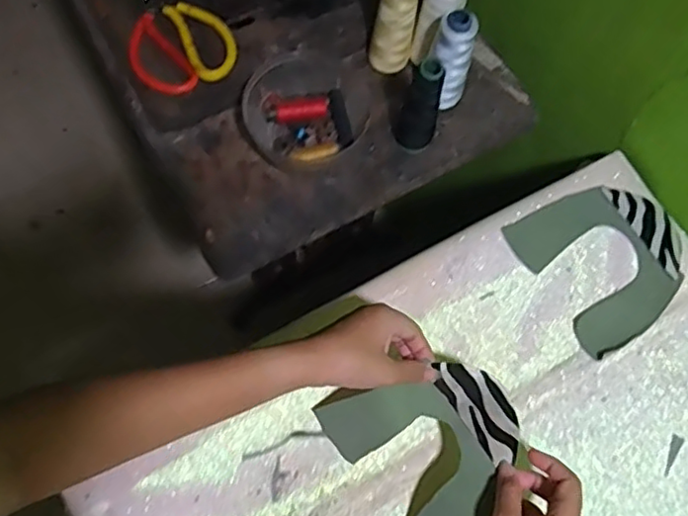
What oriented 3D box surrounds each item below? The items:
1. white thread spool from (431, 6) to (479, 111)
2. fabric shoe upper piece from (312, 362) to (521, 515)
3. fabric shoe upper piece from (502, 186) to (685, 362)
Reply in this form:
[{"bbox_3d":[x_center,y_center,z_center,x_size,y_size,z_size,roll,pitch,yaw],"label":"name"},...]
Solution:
[{"bbox_3d":[0.105,-0.196,0.621,0.033,0.108,0.037,-41,75,-15],"label":"white thread spool"},{"bbox_3d":[0.072,0.153,0.497,0.138,0.037,0.150,-39,71,8],"label":"fabric shoe upper piece"},{"bbox_3d":[0.256,-0.002,0.600,0.150,0.006,0.144,-31,76,-10],"label":"fabric shoe upper piece"}]

